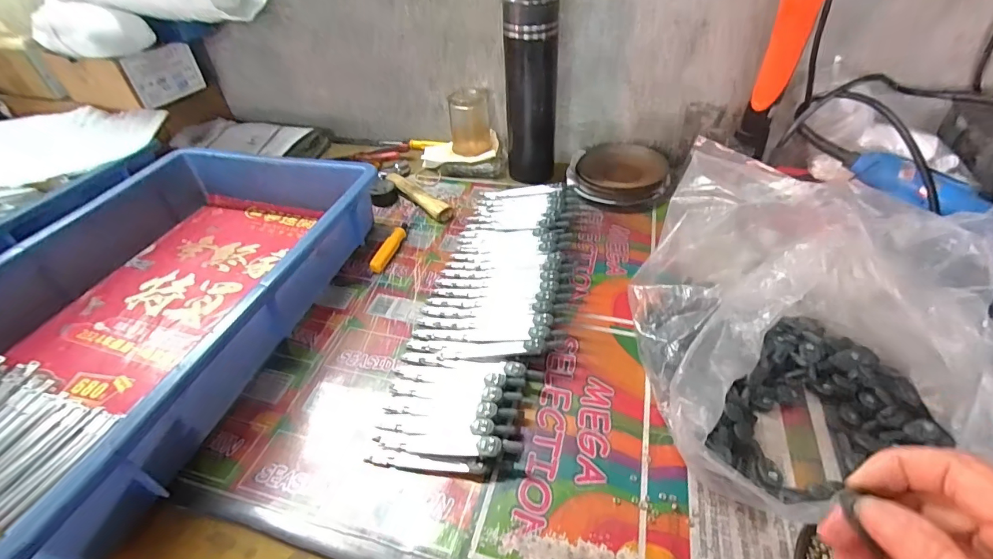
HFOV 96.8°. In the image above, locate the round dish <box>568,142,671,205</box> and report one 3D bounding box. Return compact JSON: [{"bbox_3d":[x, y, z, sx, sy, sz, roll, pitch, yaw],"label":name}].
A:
[{"bbox_3d":[0.164,-0.145,0.602,0.124,0.025,0.121,-2,42,2],"label":"round dish"}]

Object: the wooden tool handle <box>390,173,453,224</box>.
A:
[{"bbox_3d":[-0.102,-0.111,0.587,0.027,0.021,0.124,-33,50,-28],"label":"wooden tool handle"}]

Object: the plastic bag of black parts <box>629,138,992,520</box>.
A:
[{"bbox_3d":[0.235,0.032,0.341,0.251,0.104,0.289,18,47,22],"label":"plastic bag of black parts"}]

